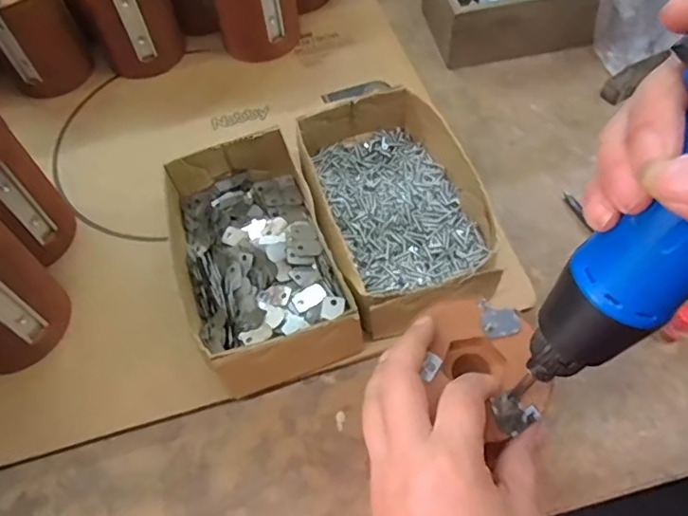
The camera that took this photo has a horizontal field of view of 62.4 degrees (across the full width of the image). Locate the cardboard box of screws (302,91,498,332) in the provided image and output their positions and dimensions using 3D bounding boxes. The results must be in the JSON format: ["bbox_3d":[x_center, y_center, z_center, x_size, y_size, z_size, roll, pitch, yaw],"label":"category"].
[{"bbox_3d":[0.039,-0.034,0.427,0.113,0.062,0.191,-18,59,-7],"label":"cardboard box of screws"}]

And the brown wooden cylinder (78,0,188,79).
[{"bbox_3d":[-0.202,-0.236,0.541,0.078,0.104,0.073,-22,60,-10],"label":"brown wooden cylinder"}]

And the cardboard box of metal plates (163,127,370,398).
[{"bbox_3d":[-0.065,0.002,0.410,0.107,0.065,0.193,-20,59,-8],"label":"cardboard box of metal plates"}]

